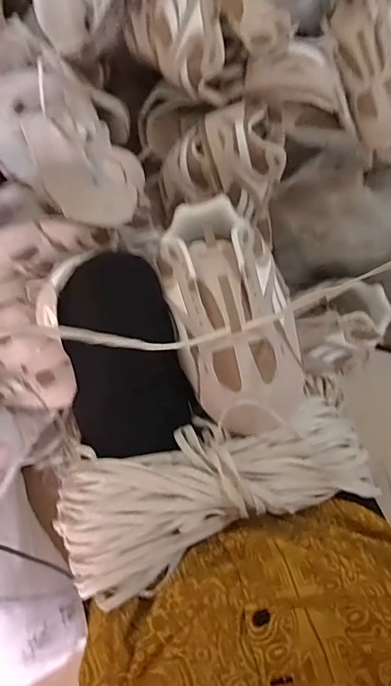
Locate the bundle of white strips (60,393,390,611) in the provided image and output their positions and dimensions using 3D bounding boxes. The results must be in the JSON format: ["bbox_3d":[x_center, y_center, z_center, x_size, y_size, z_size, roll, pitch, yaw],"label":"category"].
[{"bbox_3d":[0.021,0.132,0.412,0.295,0.066,0.123,-17,71,-5],"label":"bundle of white strips"}]

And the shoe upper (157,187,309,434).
[{"bbox_3d":[0.039,-0.041,0.471,0.129,0.053,0.267,-13,71,-3],"label":"shoe upper"}]

